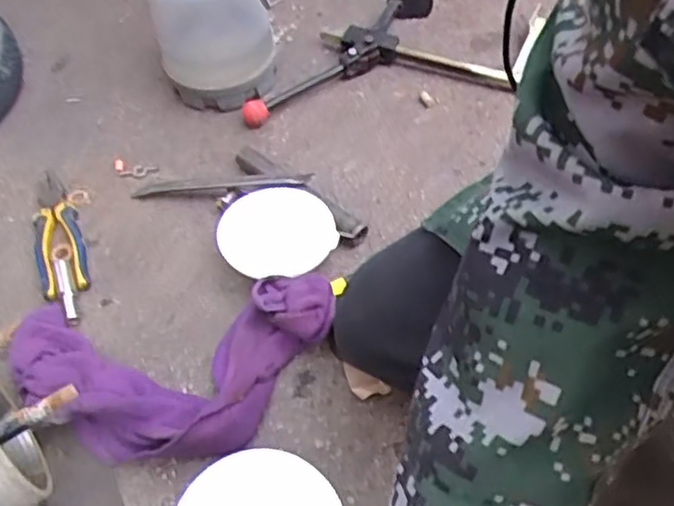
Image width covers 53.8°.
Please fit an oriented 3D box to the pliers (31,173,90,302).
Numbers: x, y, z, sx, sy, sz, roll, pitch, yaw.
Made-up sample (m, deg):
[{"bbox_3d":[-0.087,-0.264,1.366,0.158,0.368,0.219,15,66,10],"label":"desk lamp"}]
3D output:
[{"bbox_3d":[-0.329,-0.023,0.776,0.056,0.017,0.176,-20,56,-10],"label":"pliers"}]

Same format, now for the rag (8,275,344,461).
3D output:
[{"bbox_3d":[-0.163,0.111,0.657,0.326,0.057,0.176,-6,54,0],"label":"rag"}]

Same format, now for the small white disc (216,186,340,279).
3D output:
[{"bbox_3d":[-0.068,-0.024,0.754,0.127,0.011,0.116,-11,61,-8],"label":"small white disc"}]

